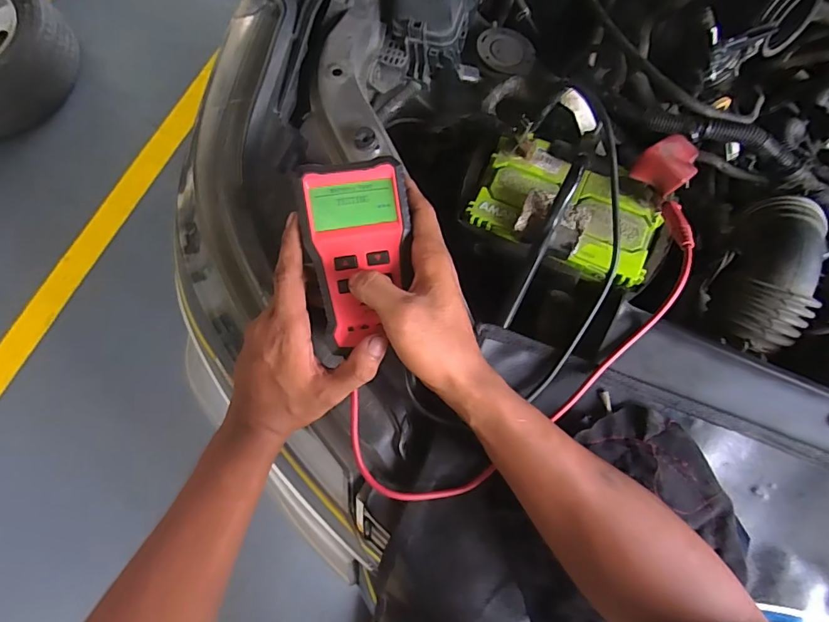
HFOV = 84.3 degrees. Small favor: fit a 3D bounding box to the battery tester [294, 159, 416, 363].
[{"bbox_3d":[-0.044,-0.039,0.360,0.080,0.027,0.145,-4,93,-5],"label":"battery tester"}]

